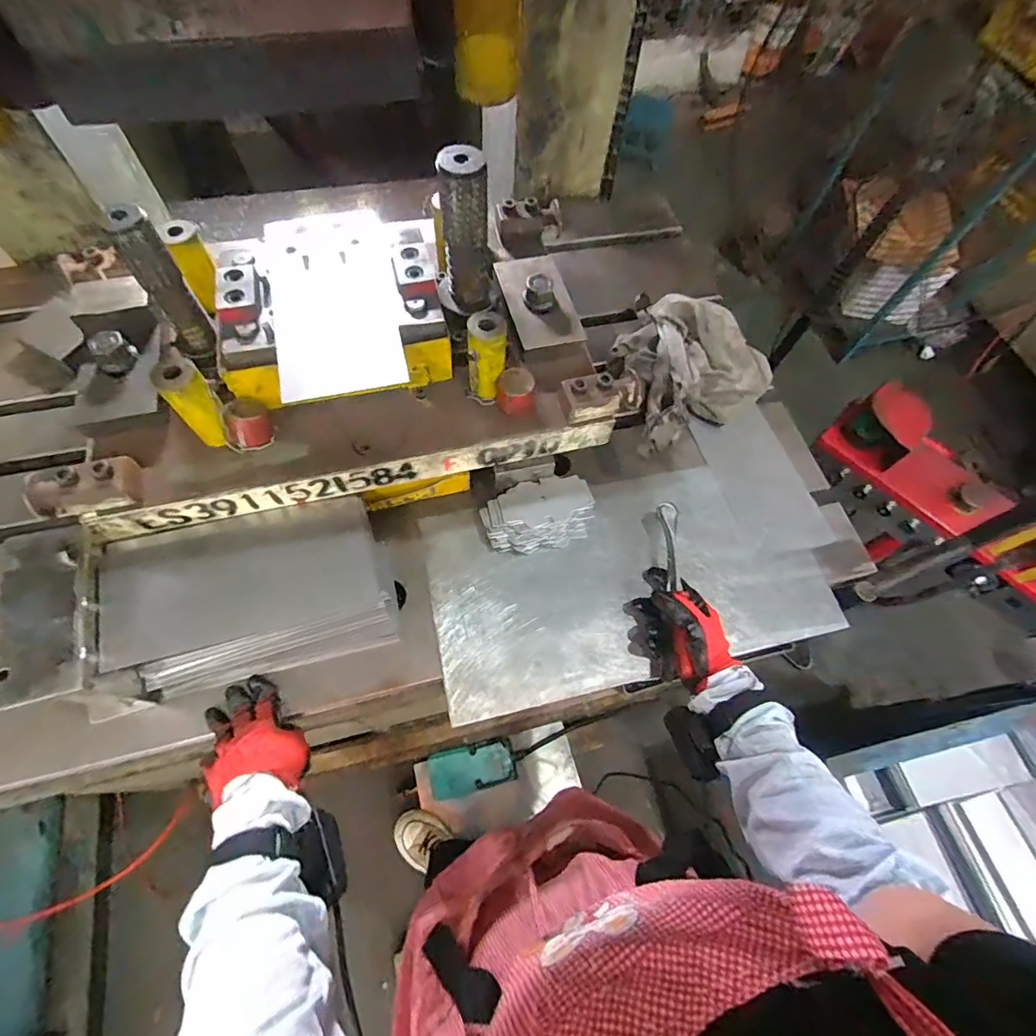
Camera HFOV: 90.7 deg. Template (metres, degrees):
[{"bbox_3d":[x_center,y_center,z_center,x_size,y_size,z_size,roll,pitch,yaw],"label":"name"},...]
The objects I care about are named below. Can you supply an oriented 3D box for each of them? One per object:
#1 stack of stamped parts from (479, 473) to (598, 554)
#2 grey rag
[{"bbox_3d":[0.026,0.000,0.654,0.140,0.052,0.078,-10,64,-8],"label":"stack of stamped parts"},{"bbox_3d":[0.244,-0.225,0.759,0.239,0.077,0.194,-24,67,-15],"label":"grey rag"}]

